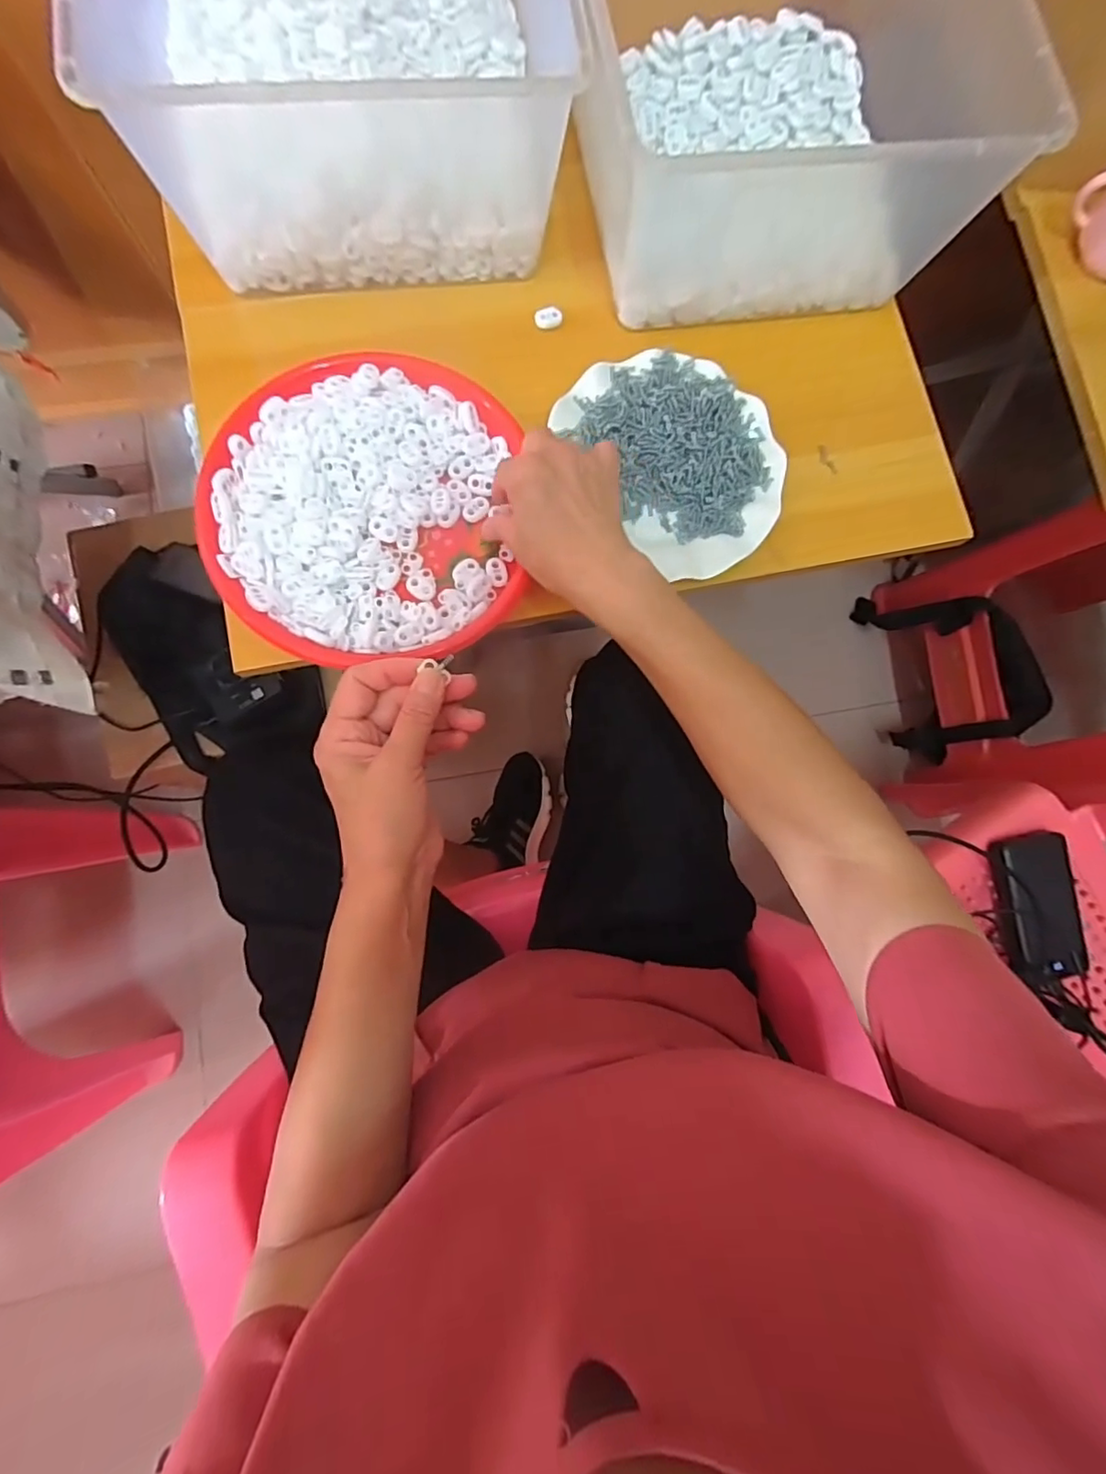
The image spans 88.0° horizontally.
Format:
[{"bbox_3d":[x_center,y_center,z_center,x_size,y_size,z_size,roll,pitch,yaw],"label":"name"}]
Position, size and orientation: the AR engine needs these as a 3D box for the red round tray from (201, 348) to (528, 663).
[{"bbox_3d":[-0.136,-0.169,0.419,0.210,0.028,0.225,0,86,-5],"label":"red round tray"}]

